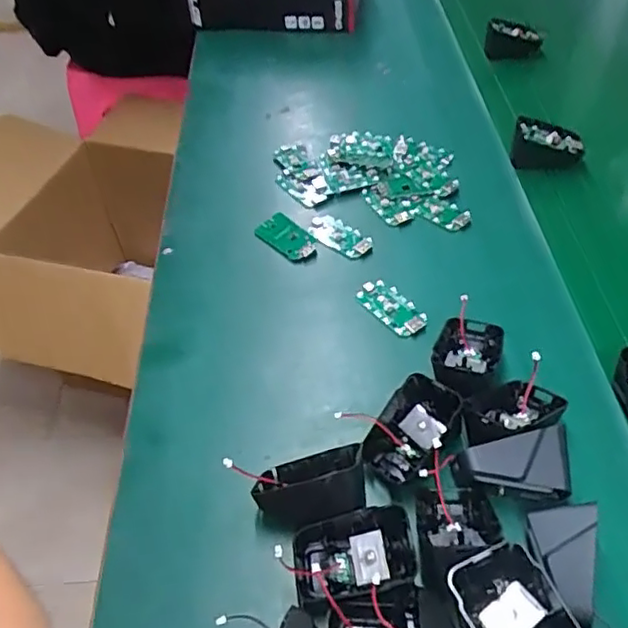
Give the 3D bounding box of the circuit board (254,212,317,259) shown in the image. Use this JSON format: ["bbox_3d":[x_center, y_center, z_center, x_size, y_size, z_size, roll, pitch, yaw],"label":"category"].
[{"bbox_3d":[-0.024,-0.070,0.568,0.059,0.012,0.035,34,59,30],"label":"circuit board"}]

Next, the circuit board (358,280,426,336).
[{"bbox_3d":[0.064,-0.005,0.501,0.030,0.008,0.064,-32,53,-22],"label":"circuit board"}]

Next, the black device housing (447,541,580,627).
[{"bbox_3d":[0.099,0.152,0.300,0.046,0.027,0.069,-19,50,-12],"label":"black device housing"}]

